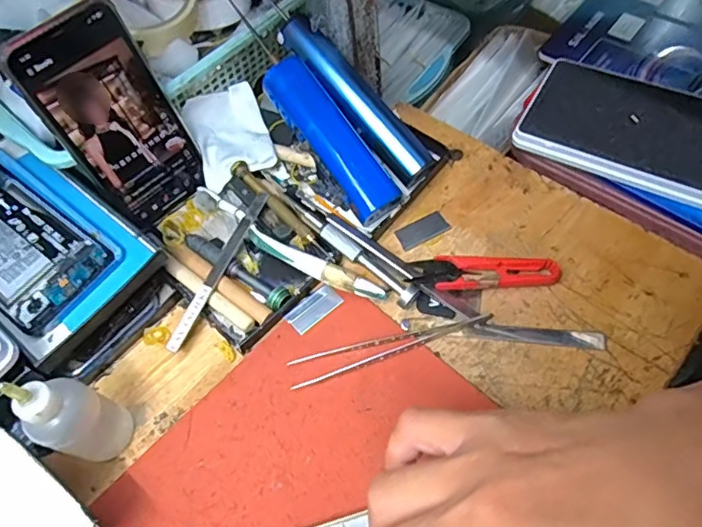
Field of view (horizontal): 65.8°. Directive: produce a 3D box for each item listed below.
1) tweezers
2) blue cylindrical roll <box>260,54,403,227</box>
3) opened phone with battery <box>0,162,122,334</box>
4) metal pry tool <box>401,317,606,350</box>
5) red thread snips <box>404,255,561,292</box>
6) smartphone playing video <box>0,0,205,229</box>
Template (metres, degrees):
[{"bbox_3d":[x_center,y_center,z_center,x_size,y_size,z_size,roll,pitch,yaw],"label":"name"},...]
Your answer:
[{"bbox_3d":[0.026,0.054,0.352,0.133,0.007,0.019,-14,61,-4],"label":"tweezers"},{"bbox_3d":[-0.016,-0.090,0.401,0.035,0.030,0.132,-35,84,-15],"label":"blue cylindrical roll"},{"bbox_3d":[-0.238,-0.022,0.375,0.156,0.015,0.074,33,69,21],"label":"opened phone with battery"},{"bbox_3d":[0.098,0.044,0.353,0.127,0.004,0.012,5,61,7],"label":"metal pry tool"},{"bbox_3d":[0.091,0.007,0.370,0.100,0.012,0.025,-2,61,3],"label":"red thread snips"},{"bbox_3d":[-0.157,-0.095,0.374,0.077,0.149,0.005,-43,48,-15],"label":"smartphone playing video"}]

